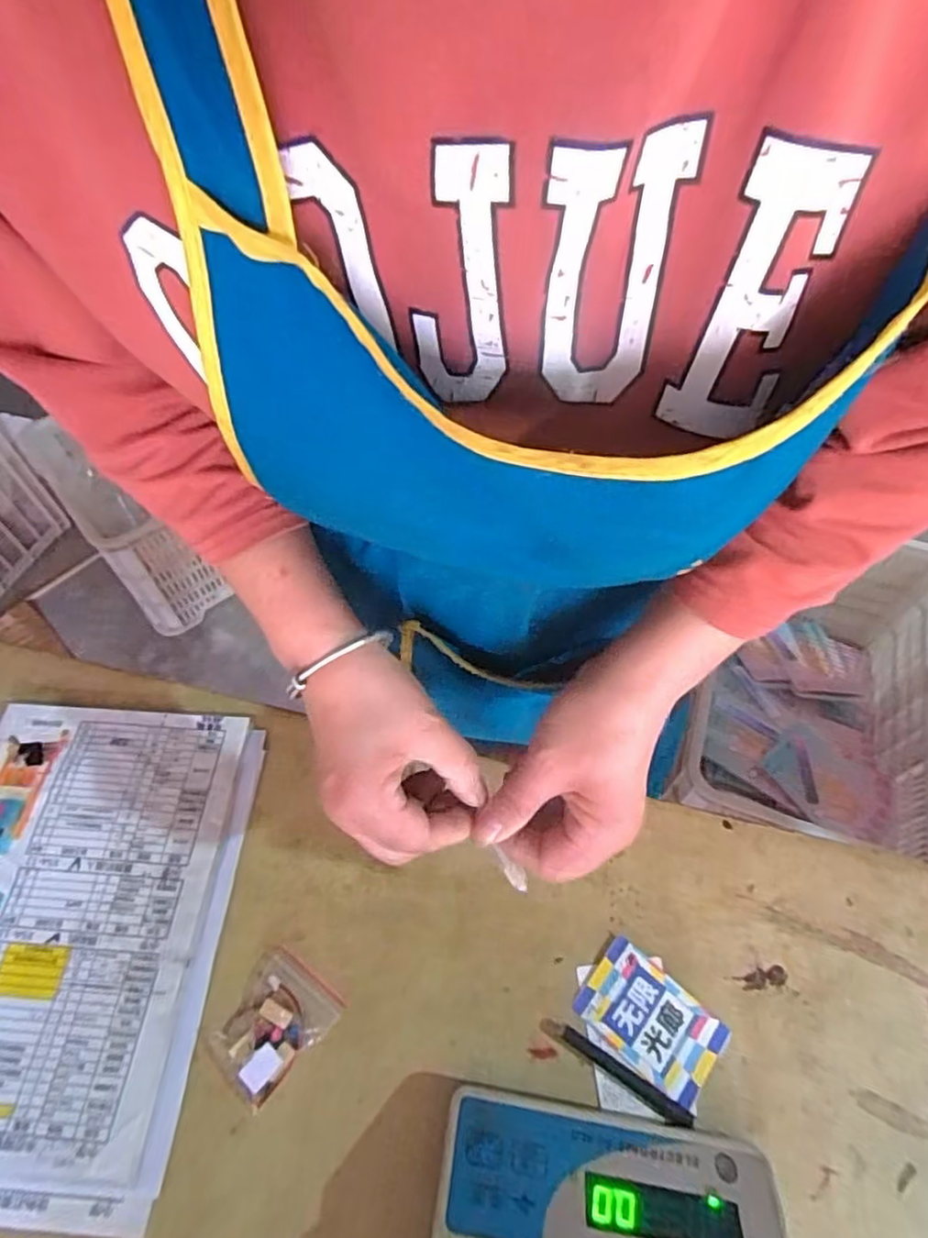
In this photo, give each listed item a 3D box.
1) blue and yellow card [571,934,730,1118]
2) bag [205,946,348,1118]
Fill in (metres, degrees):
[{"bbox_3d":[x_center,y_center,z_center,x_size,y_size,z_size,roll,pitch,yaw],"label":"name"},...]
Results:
[{"bbox_3d":[0.123,0.265,0.428,0.088,0.005,0.060,37,64,21],"label":"blue and yellow card"},{"bbox_3d":[-0.126,0.263,0.418,0.060,0.016,0.075,33,62,19],"label":"bag"}]

